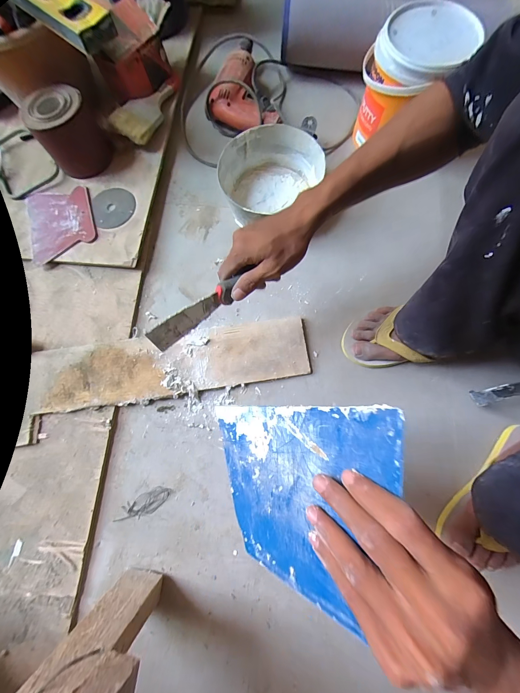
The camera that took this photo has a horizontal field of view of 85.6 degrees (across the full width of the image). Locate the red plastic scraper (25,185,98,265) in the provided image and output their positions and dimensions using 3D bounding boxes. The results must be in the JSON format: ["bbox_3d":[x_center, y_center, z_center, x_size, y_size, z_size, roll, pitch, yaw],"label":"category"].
[{"bbox_3d":[-0.387,-0.250,0.546,0.127,0.008,0.162,-19,73,-1],"label":"red plastic scraper"}]

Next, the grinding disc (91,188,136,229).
[{"bbox_3d":[-0.286,-0.276,0.548,0.083,0.009,0.093,-20,75,-1],"label":"grinding disc"}]

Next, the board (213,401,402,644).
[{"bbox_3d":[0.024,0.124,0.235,0.006,0.207,0.145,1,79,-36],"label":"board"}]

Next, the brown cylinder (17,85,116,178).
[{"bbox_3d":[-0.365,-0.409,0.529,0.105,0.095,0.115,-38,79,-9],"label":"brown cylinder"}]

